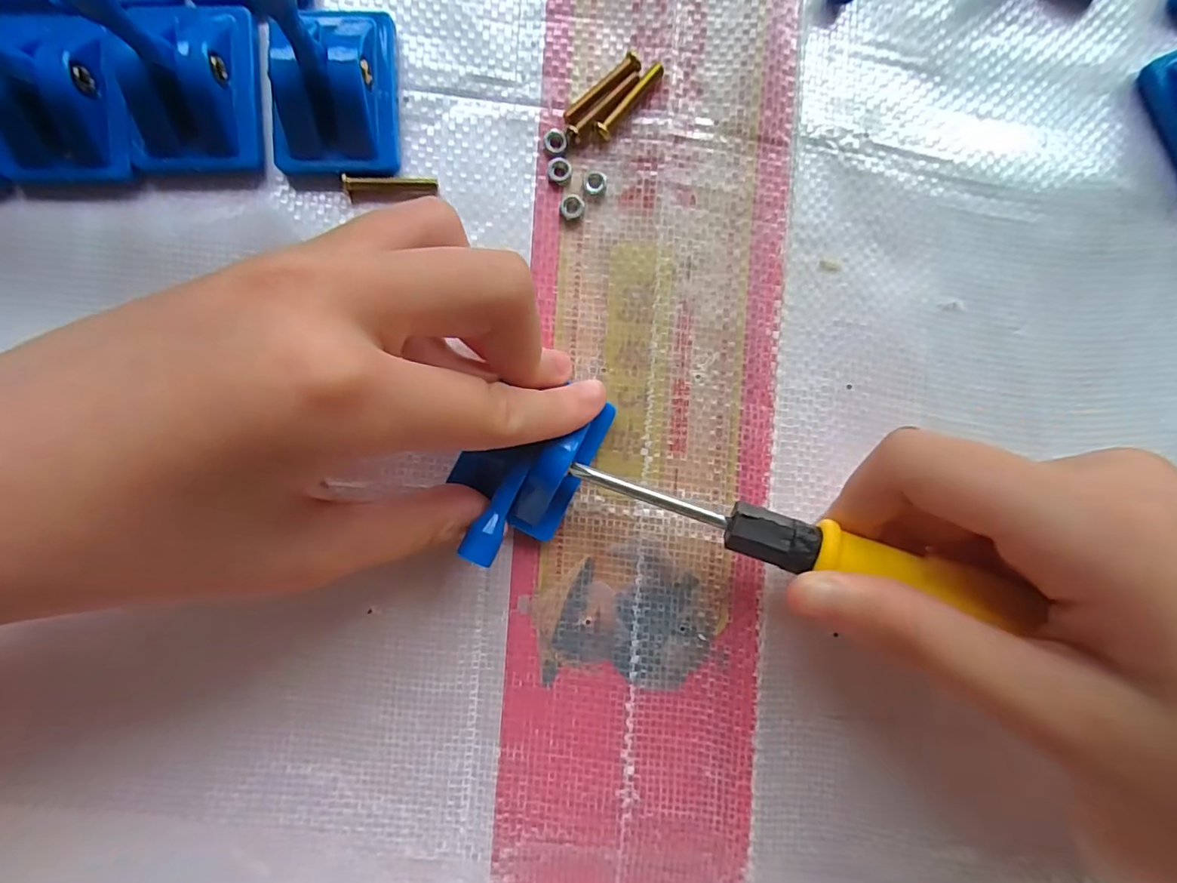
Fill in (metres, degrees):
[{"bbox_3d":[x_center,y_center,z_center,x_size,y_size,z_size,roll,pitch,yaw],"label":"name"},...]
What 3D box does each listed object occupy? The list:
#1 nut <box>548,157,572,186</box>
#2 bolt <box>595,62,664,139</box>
[{"bbox_3d":[-0.008,-0.080,0.161,0.007,0.004,0.007,-3,92,-5],"label":"nut"},{"bbox_3d":[0.012,-0.099,0.160,0.005,0.004,0.027,40,88,-5],"label":"bolt"}]

